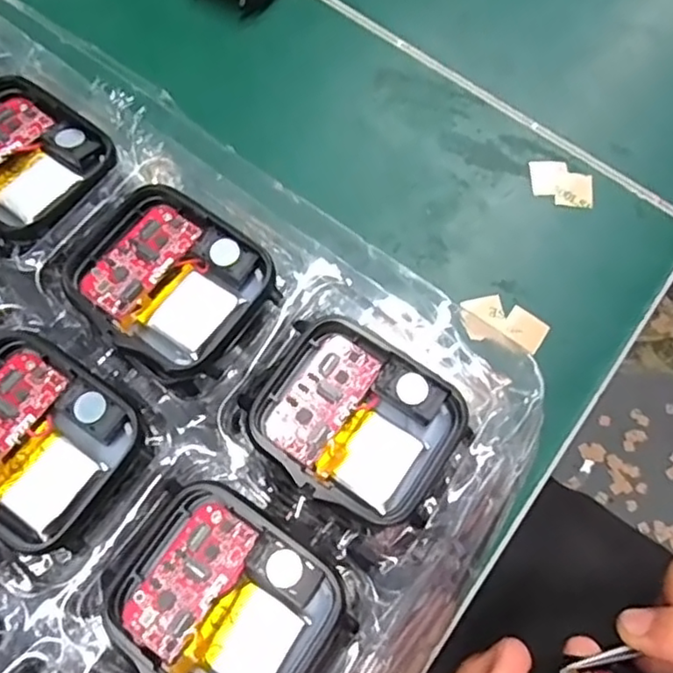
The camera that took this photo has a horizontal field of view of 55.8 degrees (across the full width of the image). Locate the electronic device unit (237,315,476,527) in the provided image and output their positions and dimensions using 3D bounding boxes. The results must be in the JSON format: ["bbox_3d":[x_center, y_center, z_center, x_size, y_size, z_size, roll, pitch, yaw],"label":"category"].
[{"bbox_3d":[0.005,0.019,0.145,0.046,0.006,0.037,35,73,10],"label":"electronic device unit"}]

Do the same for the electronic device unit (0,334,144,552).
[{"bbox_3d":[-0.068,0.022,0.140,0.042,0.004,0.037,35,73,10],"label":"electronic device unit"}]

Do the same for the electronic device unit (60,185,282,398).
[{"bbox_3d":[-0.040,-0.014,0.152,0.045,0.006,0.039,35,73,10],"label":"electronic device unit"}]

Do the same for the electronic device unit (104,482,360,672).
[{"bbox_3d":[-0.023,0.055,0.132,0.045,0.006,0.037,35,73,10],"label":"electronic device unit"}]

